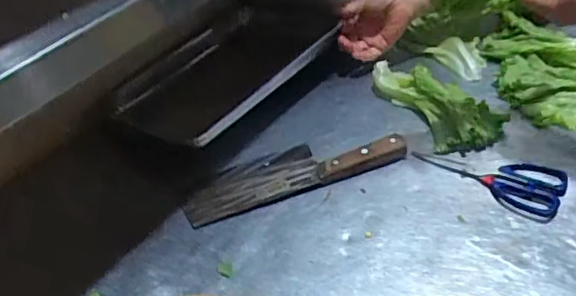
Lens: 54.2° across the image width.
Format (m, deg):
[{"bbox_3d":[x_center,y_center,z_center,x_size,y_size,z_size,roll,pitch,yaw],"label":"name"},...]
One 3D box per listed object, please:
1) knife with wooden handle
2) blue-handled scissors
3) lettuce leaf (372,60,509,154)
[{"bbox_3d":[0.006,0.024,0.723,0.282,0.024,0.078,-16,42,-9],"label":"knife with wooden handle"},{"bbox_3d":[0.243,0.032,0.691,0.176,0.008,0.083,21,49,29],"label":"blue-handled scissors"},{"bbox_3d":[0.207,-0.069,0.781,0.100,0.049,0.202,-20,42,-13],"label":"lettuce leaf"}]

